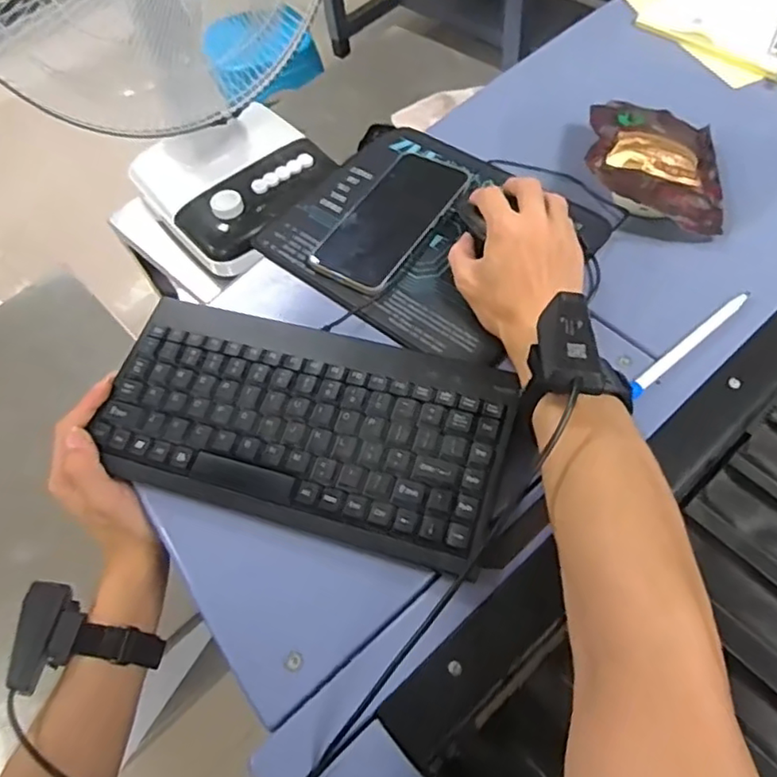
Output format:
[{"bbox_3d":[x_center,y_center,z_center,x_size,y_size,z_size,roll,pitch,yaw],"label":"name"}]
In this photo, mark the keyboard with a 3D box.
[{"bbox_3d":[-0.063,0.022,0.426,0.280,0.022,0.142,14,68,9],"label":"keyboard"}]

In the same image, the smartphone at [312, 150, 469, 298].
[{"bbox_3d":[0.005,-0.152,0.549,0.074,0.018,0.165,28,65,20],"label":"smartphone"}]

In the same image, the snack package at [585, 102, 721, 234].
[{"bbox_3d":[0.237,-0.203,0.552,0.116,0.040,0.158,10,60,12],"label":"snack package"}]

